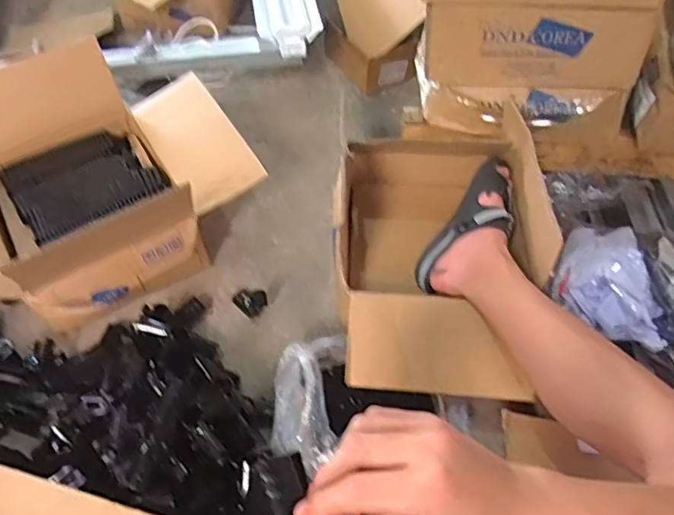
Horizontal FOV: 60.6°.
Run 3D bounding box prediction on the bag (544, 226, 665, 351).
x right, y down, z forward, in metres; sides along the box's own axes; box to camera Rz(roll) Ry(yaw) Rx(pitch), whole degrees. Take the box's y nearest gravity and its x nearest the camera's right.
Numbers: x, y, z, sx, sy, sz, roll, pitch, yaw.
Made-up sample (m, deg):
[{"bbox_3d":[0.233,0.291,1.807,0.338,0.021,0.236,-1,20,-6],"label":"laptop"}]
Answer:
[{"bbox_3d":[0.410,0.027,0.892,0.129,0.077,0.233,-5,53,-5],"label":"bag"}]

